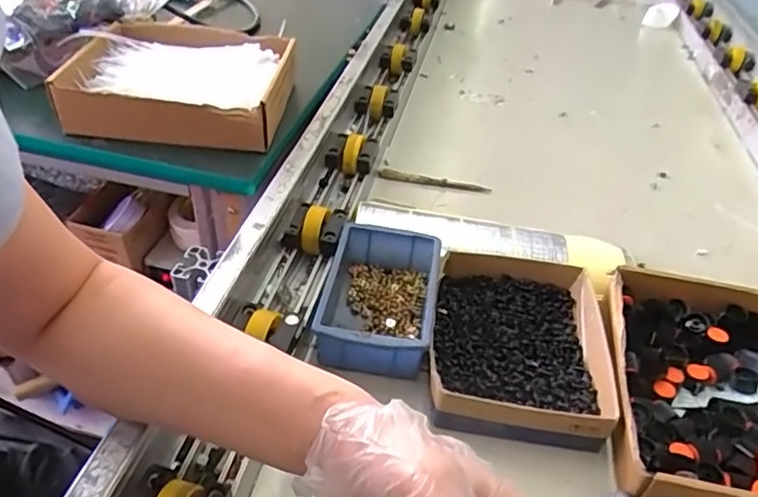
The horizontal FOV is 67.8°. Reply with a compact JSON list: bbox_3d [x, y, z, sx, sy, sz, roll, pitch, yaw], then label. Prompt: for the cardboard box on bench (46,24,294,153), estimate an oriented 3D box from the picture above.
[{"bbox_3d":[-0.212,-0.179,0.614,0.223,0.054,0.196,3,40,-2],"label":"cardboard box on bench"}]

